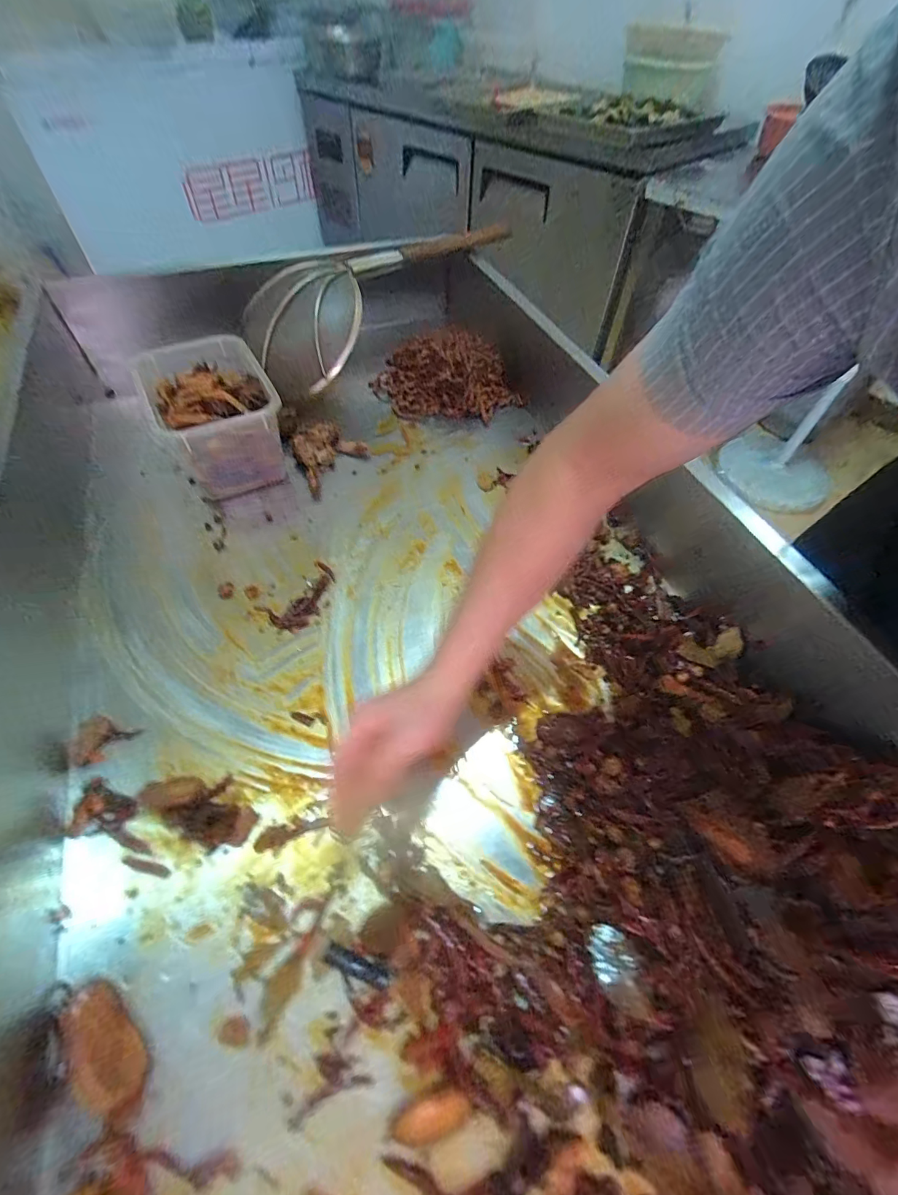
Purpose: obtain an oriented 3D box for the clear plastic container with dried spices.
[{"bbox_3d":[-0.329,-0.258,0.669,0.153,0.135,0.200,-25,59,-18],"label":"clear plastic container with dried spices"}]

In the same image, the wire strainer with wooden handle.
[{"bbox_3d":[-0.102,-0.511,0.782,0.489,0.114,0.137,-32,62,-23],"label":"wire strainer with wooden handle"}]

